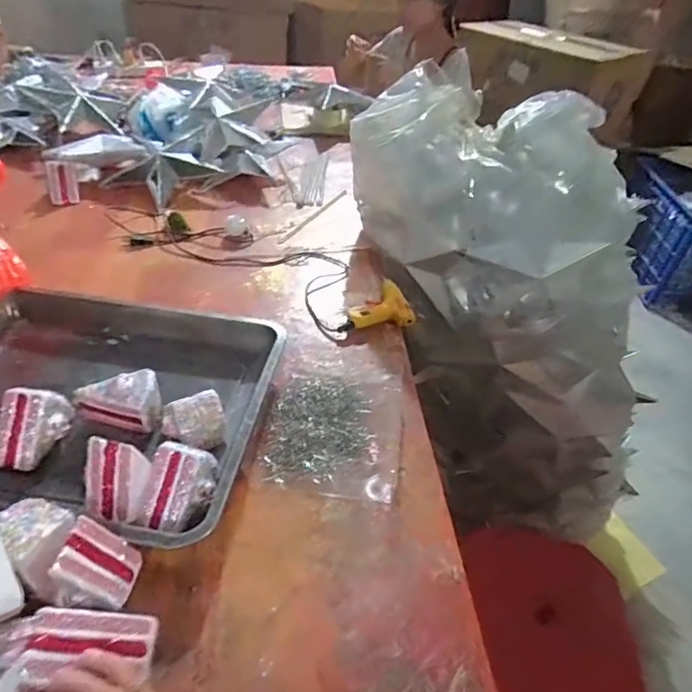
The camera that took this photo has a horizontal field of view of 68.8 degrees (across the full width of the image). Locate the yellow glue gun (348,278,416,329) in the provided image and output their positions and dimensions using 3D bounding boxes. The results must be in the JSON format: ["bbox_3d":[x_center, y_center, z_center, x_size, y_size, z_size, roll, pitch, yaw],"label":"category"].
[{"bbox_3d":[0.048,-0.082,0.840,0.107,0.027,0.136,-6,43,-13],"label":"yellow glue gun"}]

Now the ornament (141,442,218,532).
[{"bbox_3d":[-0.173,0.145,0.525,0.064,0.062,0.079,9,42,3],"label":"ornament"}]

